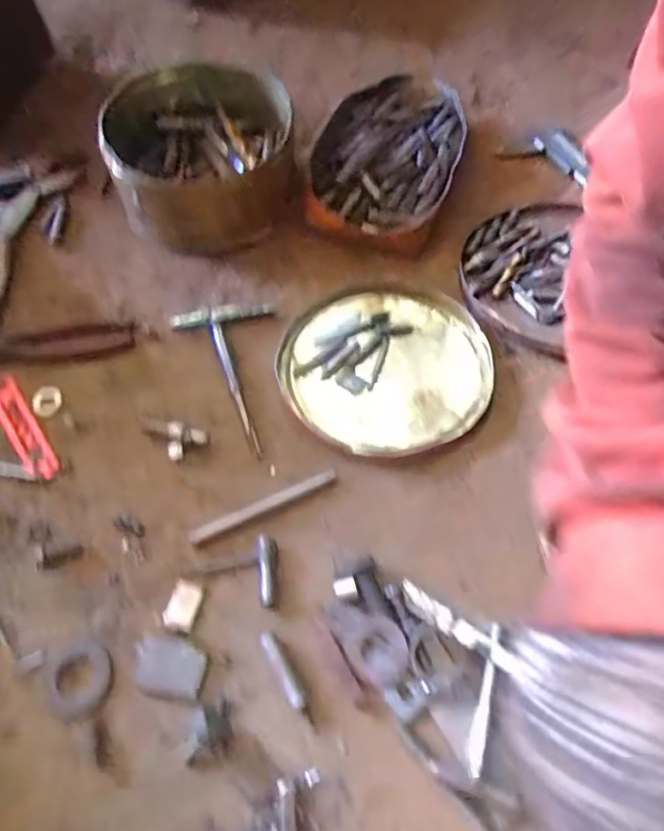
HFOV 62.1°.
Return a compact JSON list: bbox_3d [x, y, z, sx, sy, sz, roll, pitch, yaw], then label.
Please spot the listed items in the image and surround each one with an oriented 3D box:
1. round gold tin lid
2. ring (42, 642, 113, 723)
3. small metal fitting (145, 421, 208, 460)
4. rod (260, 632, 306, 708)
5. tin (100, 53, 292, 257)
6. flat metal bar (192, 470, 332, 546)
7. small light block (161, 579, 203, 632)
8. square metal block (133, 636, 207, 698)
[{"bbox_3d":[0.049,-0.047,0.506,0.185,0.018,0.190,1,61,-3],"label":"round gold tin lid"},{"bbox_3d":[-0.176,0.184,0.382,0.046,0.008,0.047,1,61,-3],"label":"ring"},{"bbox_3d":[-0.125,0.018,0.462,0.035,0.015,0.028,-33,68,-19],"label":"small metal fitting"},{"bbox_3d":[-0.034,0.173,0.376,0.012,0.013,0.052,-28,67,-17],"label":"rod"},{"bbox_3d":[-0.132,-0.278,0.586,0.186,0.088,0.194,1,61,-3],"label":"tin"},{"bbox_3d":[-0.054,0.071,0.440,0.122,0.009,0.012,-22,65,-15],"label":"flat metal bar"},{"bbox_3d":[-0.109,0.138,0.404,0.022,0.004,0.032,17,62,6],"label":"small light block"},{"bbox_3d":[-0.110,0.170,0.373,0.048,0.004,0.033,8,61,1],"label":"square metal block"}]

